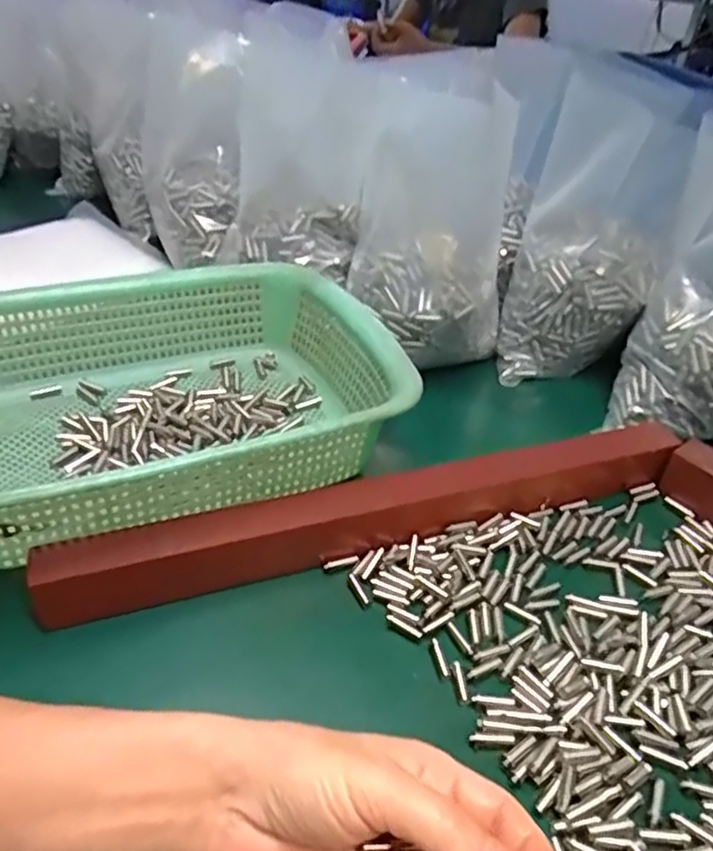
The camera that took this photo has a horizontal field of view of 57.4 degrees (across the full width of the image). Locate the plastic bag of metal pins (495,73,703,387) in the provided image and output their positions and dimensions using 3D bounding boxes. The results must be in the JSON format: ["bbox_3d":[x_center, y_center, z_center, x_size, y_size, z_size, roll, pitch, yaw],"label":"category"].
[{"bbox_3d":[0.192,-0.157,0.538,0.116,0.206,0.129,4,40,1],"label":"plastic bag of metal pins"}]

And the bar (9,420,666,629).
[{"bbox_3d":[0.021,0.048,0.387,0.387,0.036,0.028,-11,42,-16],"label":"bar"}]

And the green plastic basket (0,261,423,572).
[{"bbox_3d":[-0.131,-0.018,0.431,0.296,0.083,0.223,-16,44,-22],"label":"green plastic basket"}]

